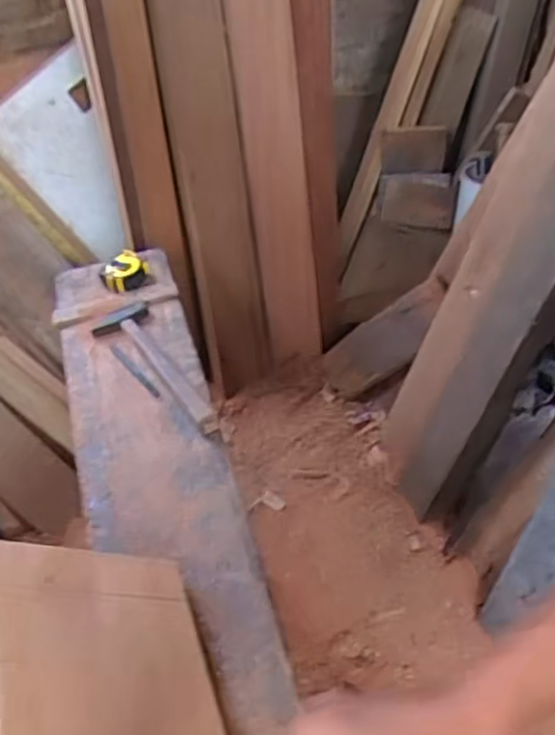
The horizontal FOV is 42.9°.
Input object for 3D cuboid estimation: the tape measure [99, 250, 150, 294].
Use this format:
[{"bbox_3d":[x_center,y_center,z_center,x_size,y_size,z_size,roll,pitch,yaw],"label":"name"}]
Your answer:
[{"bbox_3d":[-0.251,-0.160,1.159,0.077,0.033,0.077,-21,49,-18],"label":"tape measure"}]

